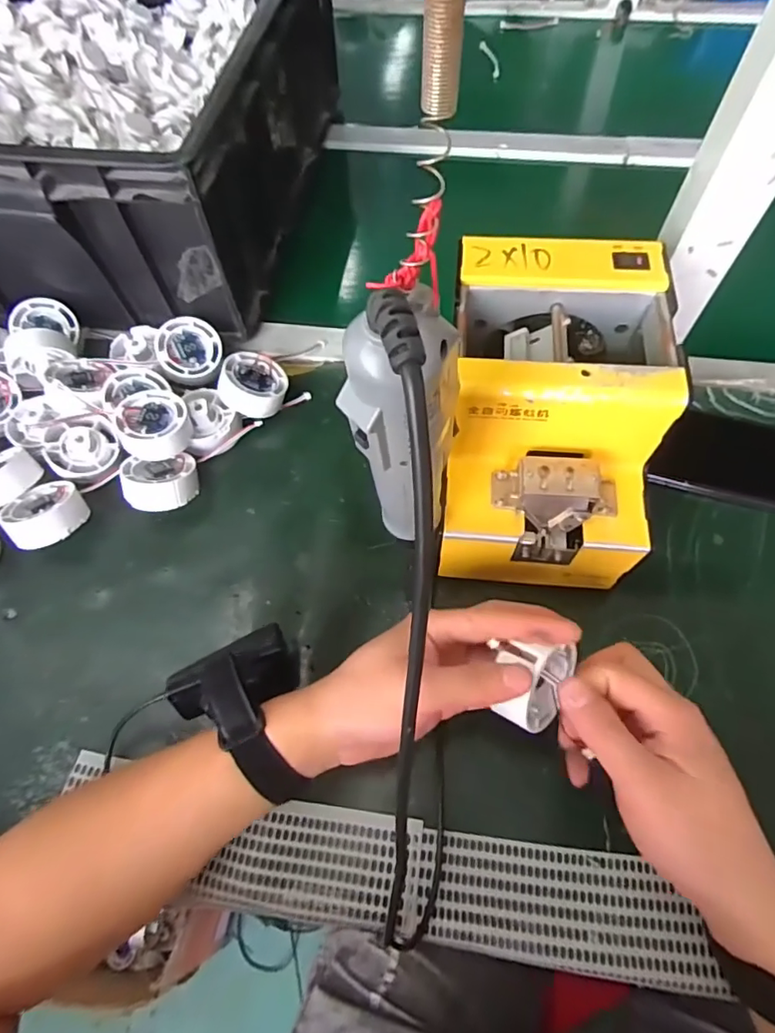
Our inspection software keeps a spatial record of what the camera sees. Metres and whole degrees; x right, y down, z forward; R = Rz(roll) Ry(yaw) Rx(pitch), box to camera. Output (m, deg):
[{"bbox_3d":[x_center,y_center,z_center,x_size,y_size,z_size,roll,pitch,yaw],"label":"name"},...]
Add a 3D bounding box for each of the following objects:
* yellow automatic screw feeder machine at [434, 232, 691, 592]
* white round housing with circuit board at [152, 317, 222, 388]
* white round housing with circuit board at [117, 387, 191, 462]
[{"bbox_3d":[0.102,-0.058,0.356,0.118,0.150,0.172,3,64,4],"label":"yellow automatic screw feeder machine"},{"bbox_3d":[-0.176,-0.145,0.479,0.058,0.030,0.058,1,88,-18],"label":"white round housing with circuit board"},{"bbox_3d":[-0.185,-0.074,0.424,0.052,0.024,0.056,4,62,-7],"label":"white round housing with circuit board"}]

